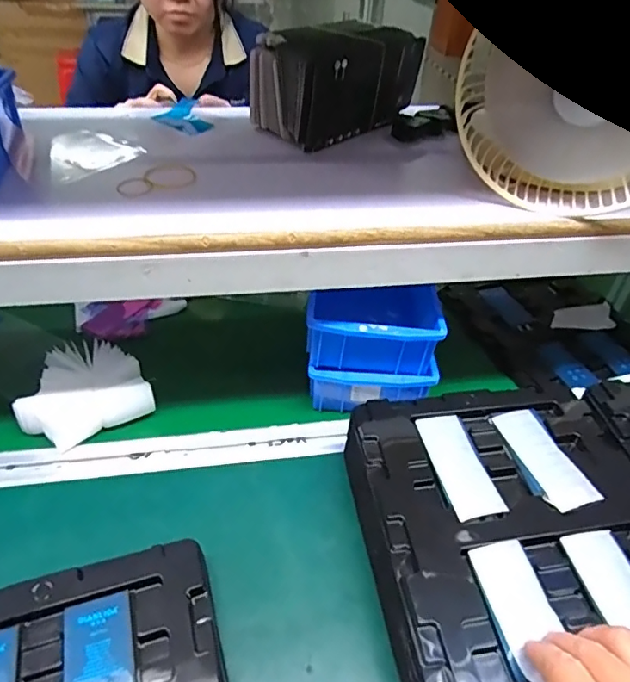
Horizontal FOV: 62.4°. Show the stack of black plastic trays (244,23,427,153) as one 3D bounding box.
[{"bbox_3d":[0.020,-0.273,0.545,0.169,0.093,0.099,-31,51,-33],"label":"stack of black plastic trays"}]

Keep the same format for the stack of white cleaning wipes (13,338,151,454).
[{"bbox_3d":[-0.242,0.052,0.539,0.123,0.044,0.095,-22,46,-27],"label":"stack of white cleaning wipes"}]

